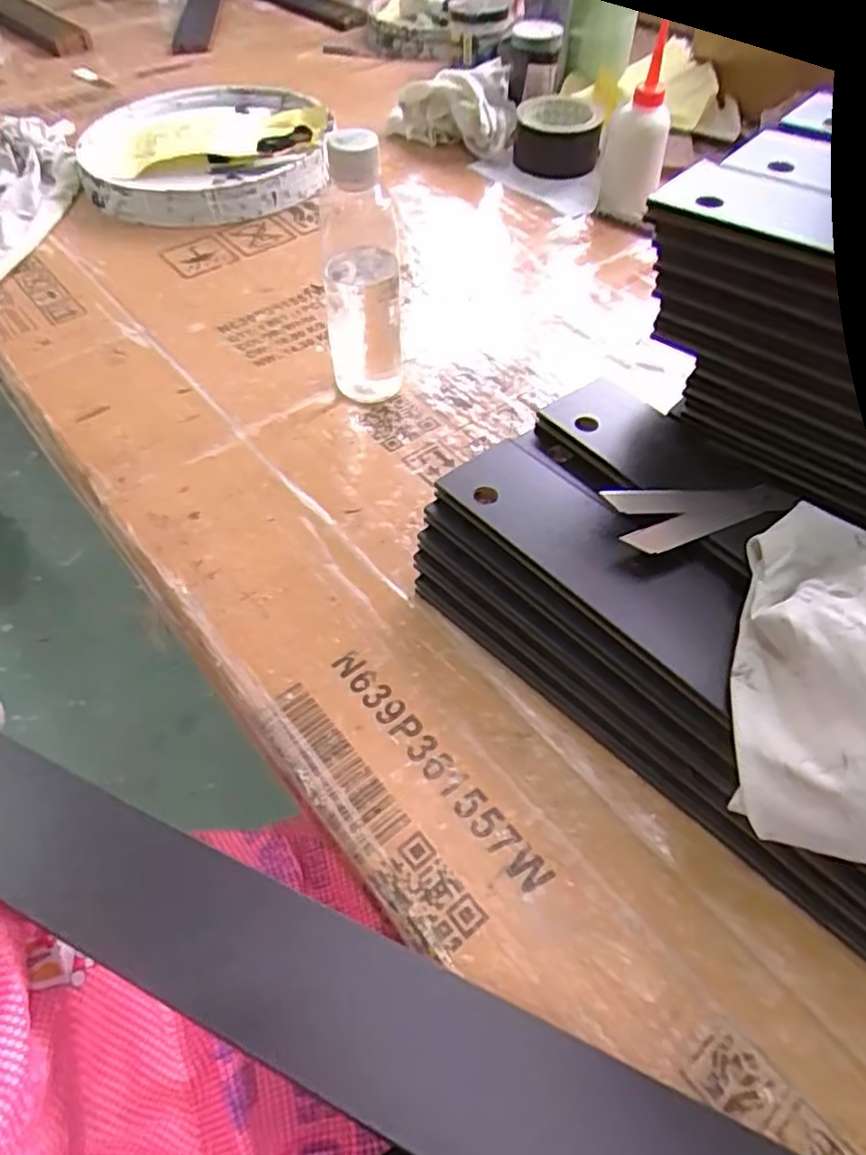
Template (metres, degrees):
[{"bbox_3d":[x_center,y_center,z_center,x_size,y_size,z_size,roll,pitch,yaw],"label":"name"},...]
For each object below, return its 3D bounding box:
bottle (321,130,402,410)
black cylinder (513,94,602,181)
[{"bbox_3d":[-0.052,-0.219,0.491,0.054,0.191,0.052,-5,52,-5],"label":"bottle"},{"bbox_3d":[0.139,-0.498,0.763,0.093,0.058,0.102,5,51,3],"label":"black cylinder"}]

